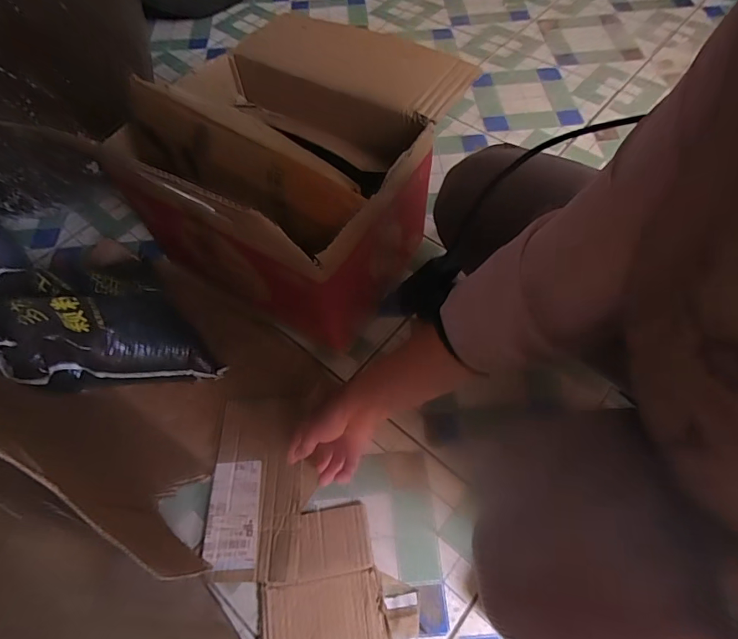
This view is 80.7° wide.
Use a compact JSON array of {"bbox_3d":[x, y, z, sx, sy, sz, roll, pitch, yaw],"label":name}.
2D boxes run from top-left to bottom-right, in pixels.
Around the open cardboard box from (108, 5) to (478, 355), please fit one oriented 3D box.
[{"bbox_3d":[-0.092,-0.239,0.653,0.369,0.265,0.402,25,66,15],"label":"open cardboard box"}]

